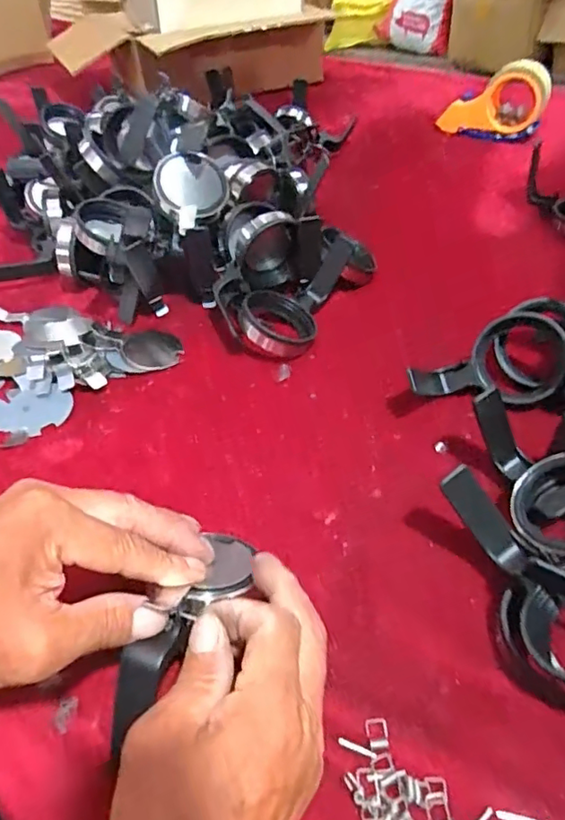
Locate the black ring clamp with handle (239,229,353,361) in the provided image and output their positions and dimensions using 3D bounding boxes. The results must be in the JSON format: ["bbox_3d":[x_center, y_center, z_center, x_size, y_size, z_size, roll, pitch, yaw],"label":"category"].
[{"bbox_3d":[0.021,-0.108,0.536,0.073,0.047,0.147,28,67,26],"label":"black ring clamp with handle"}]

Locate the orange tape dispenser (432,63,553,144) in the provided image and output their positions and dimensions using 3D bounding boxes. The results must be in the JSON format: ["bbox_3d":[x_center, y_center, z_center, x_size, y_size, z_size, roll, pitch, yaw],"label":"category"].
[{"bbox_3d":[0.332,-0.487,0.869,0.157,0.111,0.060,17,31,21],"label":"orange tape dispenser"}]

